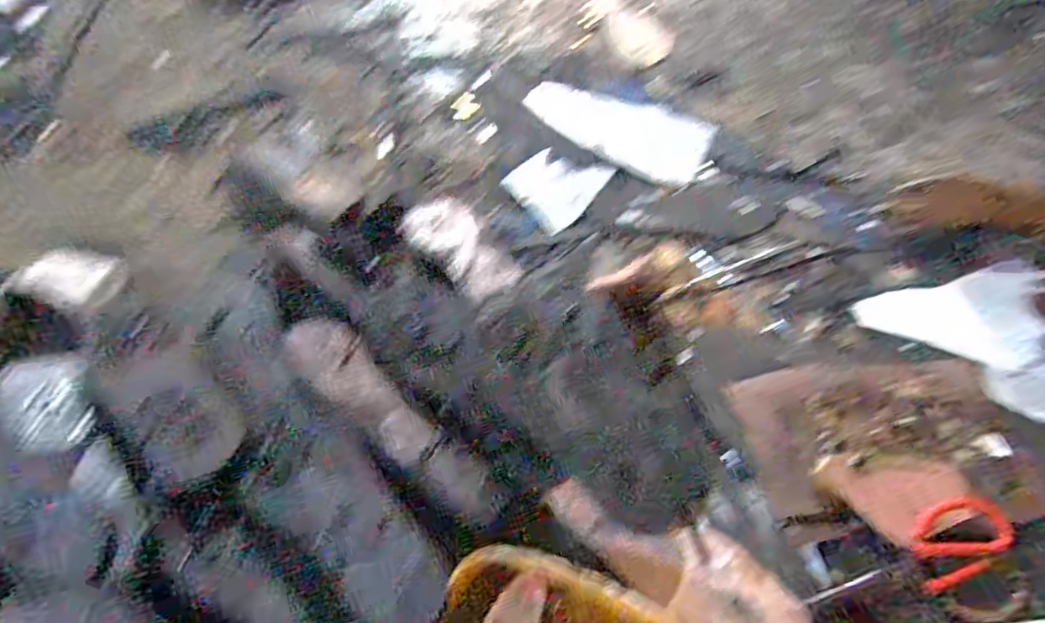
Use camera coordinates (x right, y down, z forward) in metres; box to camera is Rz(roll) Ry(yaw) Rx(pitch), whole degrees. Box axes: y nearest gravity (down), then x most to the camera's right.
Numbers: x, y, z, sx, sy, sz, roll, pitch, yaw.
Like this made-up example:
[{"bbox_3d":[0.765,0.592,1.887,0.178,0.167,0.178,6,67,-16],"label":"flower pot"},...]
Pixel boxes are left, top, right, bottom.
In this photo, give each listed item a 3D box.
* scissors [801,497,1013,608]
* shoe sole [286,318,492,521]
[{"bbox_3d":[0.353,0.223,0.523,0.215,0.012,0.066,-21,61,-14],"label":"scissors"},{"bbox_3d":[-0.134,0.091,0.551,0.063,0.031,0.270,-38,66,-22],"label":"shoe sole"}]

